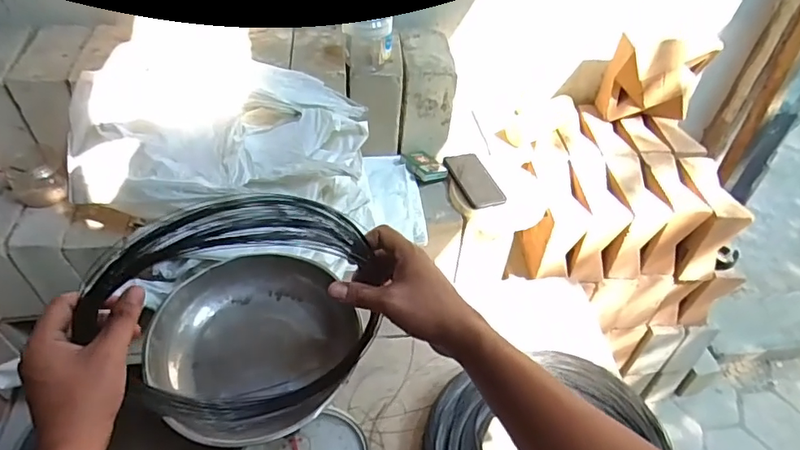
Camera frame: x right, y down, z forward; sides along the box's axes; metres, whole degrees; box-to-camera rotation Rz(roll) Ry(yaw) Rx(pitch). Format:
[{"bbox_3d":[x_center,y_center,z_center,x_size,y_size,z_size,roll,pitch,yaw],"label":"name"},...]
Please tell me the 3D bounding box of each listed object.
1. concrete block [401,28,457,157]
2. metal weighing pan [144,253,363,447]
[{"bbox_3d":[0.051,-0.292,1.103,0.097,0.173,0.204,-1,44,-4],"label":"concrete block"},{"bbox_3d":[-0.170,0.149,0.627,0.236,0.074,0.239,-6,44,-10],"label":"metal weighing pan"}]

